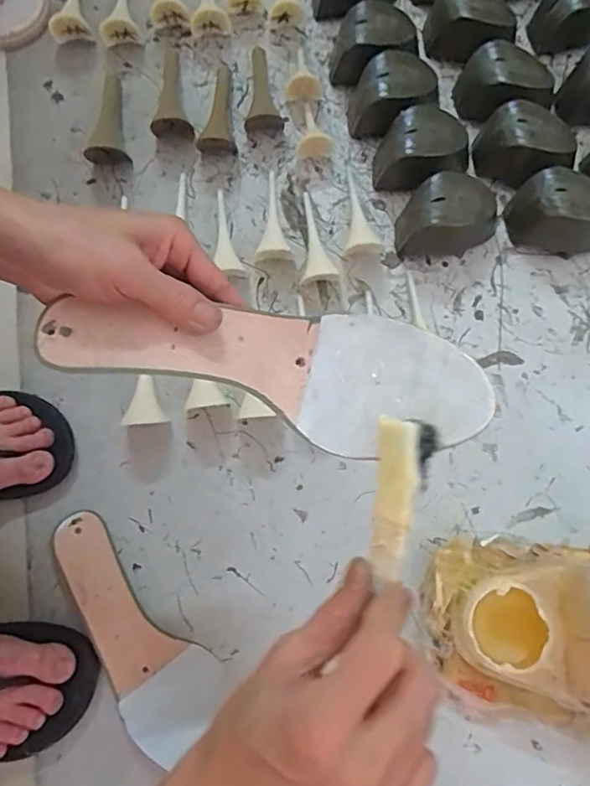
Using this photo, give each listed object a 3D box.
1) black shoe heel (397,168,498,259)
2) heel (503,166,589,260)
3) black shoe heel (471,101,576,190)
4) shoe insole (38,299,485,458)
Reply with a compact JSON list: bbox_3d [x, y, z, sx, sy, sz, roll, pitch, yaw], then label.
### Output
[{"bbox_3d":[0.165,-0.187,0.603,0.111,0.063,0.069,0,73,0],"label":"black shoe heel"},{"bbox_3d":[0.289,-0.189,0.604,0.114,0.064,0.065,19,74,6],"label":"heel"},{"bbox_3d":[0.255,-0.276,0.629,0.103,0.057,0.069,25,74,8],"label":"black shoe heel"},{"bbox_3d":[-0.023,-0.018,0.329,0.250,0.047,0.079,10,73,6],"label":"shoe insole"}]

